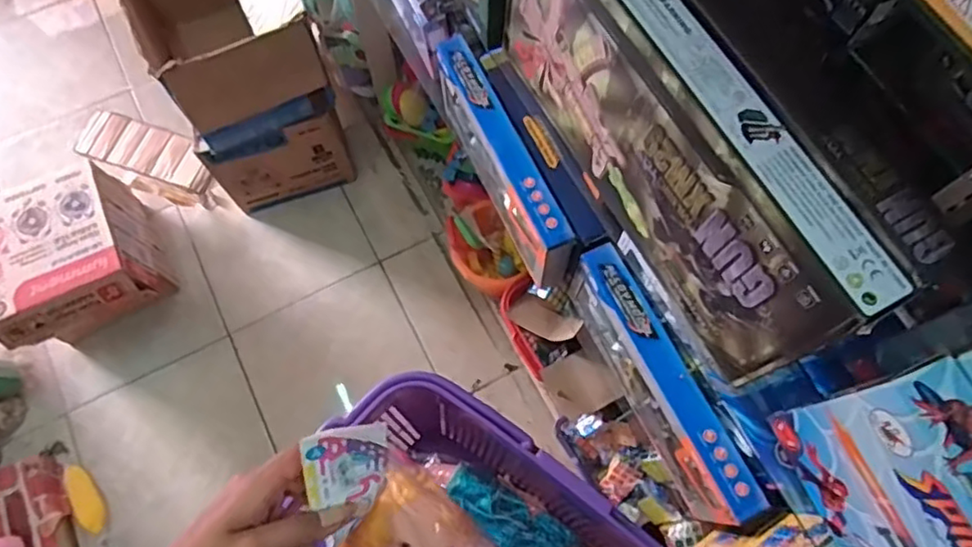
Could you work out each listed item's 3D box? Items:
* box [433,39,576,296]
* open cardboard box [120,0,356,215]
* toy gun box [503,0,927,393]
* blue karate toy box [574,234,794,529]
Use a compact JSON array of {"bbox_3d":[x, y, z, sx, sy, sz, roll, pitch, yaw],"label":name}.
[{"bbox_3d":[0.023,-0.157,0.906,0.050,0.136,0.351,-25,72,-9],"label":"box"},{"bbox_3d":[-0.538,-0.471,1.378,0.297,0.490,0.451,-25,72,-8],"label":"open cardboard box"},{"bbox_3d":[0.157,-0.118,0.551,0.081,0.188,0.421,-28,72,-10],"label":"toy gun box"},{"bbox_3d":[0.223,0.148,0.807,0.062,0.159,0.359,-27,72,-9],"label":"blue karate toy box"}]

